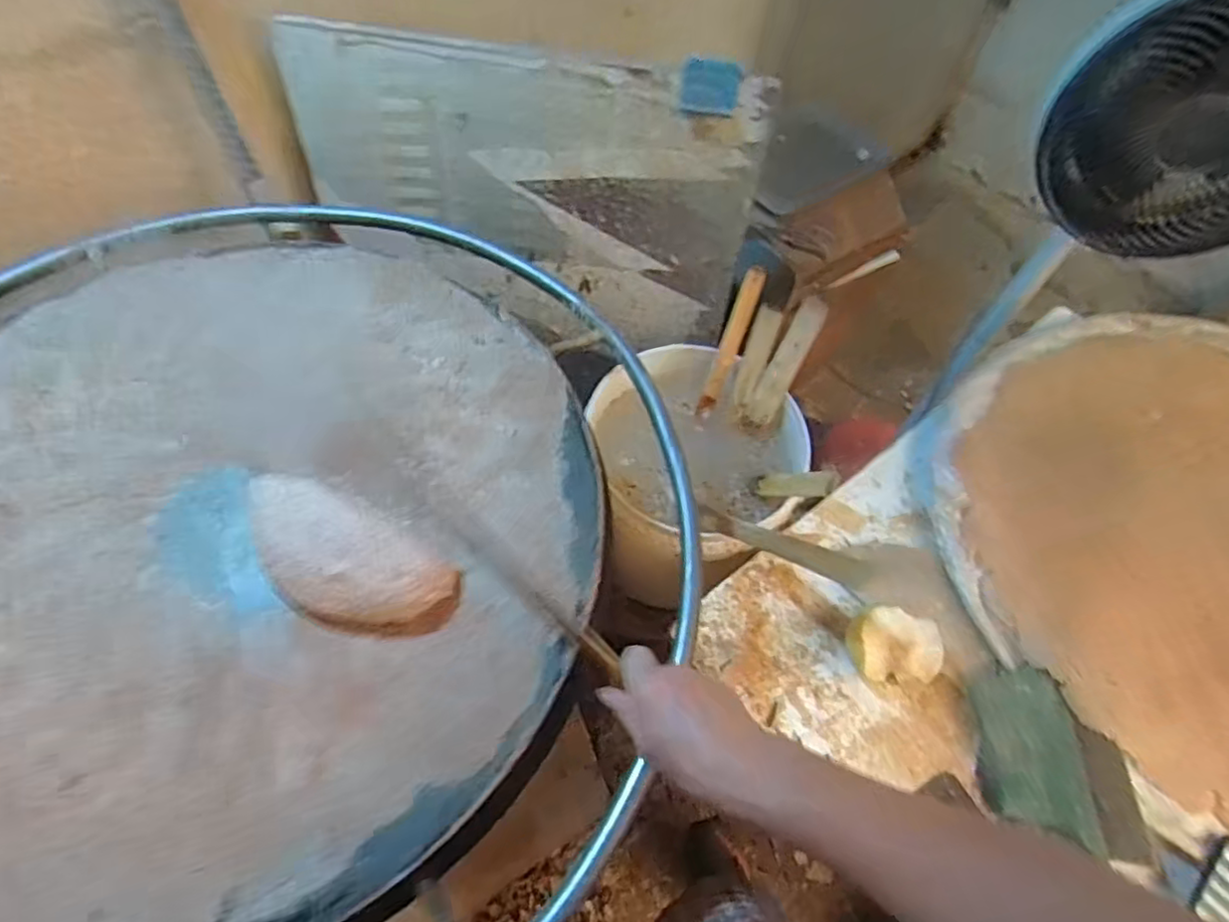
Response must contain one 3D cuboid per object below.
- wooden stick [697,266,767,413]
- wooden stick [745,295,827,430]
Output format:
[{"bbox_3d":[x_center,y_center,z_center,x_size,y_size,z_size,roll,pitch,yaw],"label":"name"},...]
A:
[{"bbox_3d":[0.154,-0.157,0.882,0.026,0.196,0.017,24,22,13],"label":"wooden stick"},{"bbox_3d":[0.218,-0.120,0.852,0.038,0.185,0.020,32,32,17],"label":"wooden stick"}]

